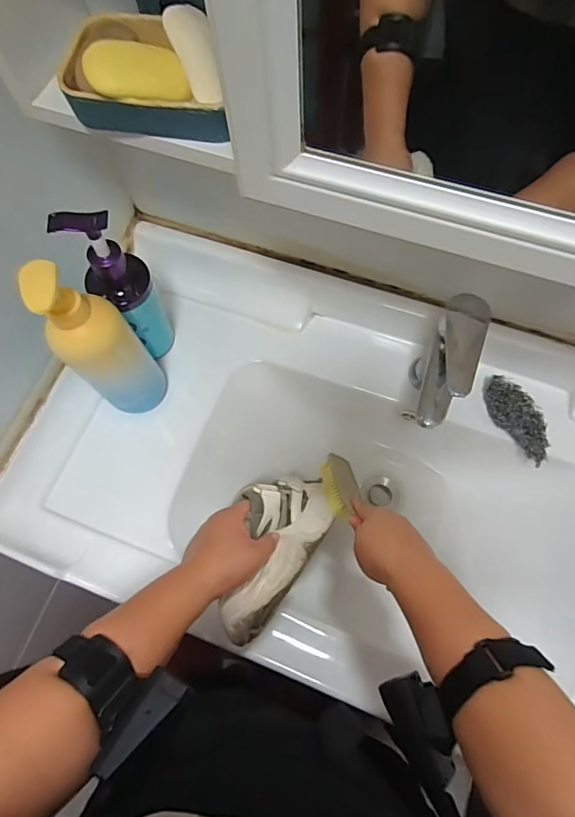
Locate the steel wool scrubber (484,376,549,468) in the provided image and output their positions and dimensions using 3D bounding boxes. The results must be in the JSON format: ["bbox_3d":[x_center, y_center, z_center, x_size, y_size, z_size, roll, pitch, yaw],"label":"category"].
[{"bbox_3d":[0.282,0.010,0.548,0.047,0.028,0.110,-31,84,-9],"label":"steel wool scrubber"}]

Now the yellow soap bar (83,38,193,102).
[{"bbox_3d":[-0.106,-0.238,0.320,0.068,0.019,0.035,-6,111,-9],"label":"yellow soap bar"}]

